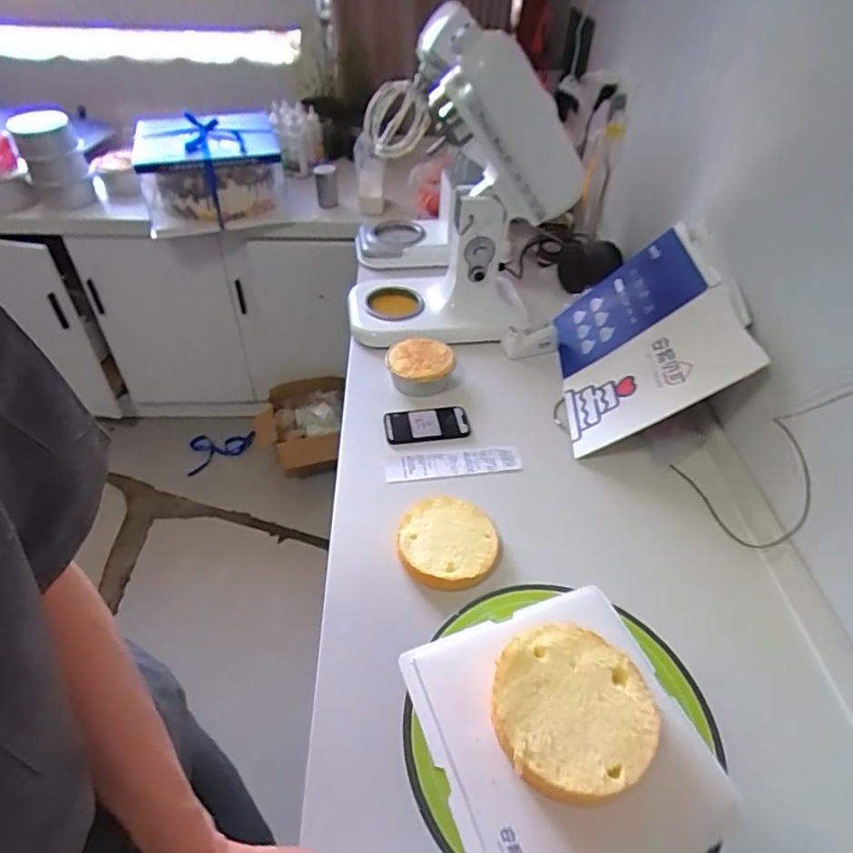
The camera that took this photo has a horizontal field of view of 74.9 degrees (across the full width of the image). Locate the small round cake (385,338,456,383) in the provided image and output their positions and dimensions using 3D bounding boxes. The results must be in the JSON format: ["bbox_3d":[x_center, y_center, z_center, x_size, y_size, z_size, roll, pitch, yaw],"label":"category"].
[{"bbox_3d":[-0.011,-0.126,1.052,0.127,0.025,0.103,8,43,5],"label":"small round cake"}]

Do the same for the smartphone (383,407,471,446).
[{"bbox_3d":[0.000,-0.001,0.987,0.146,0.012,0.075,-6,50,-6],"label":"smartphone"}]

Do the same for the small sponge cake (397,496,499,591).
[{"bbox_3d":[0.030,0.168,0.803,0.138,0.045,0.132,2,43,-2],"label":"small sponge cake"}]

